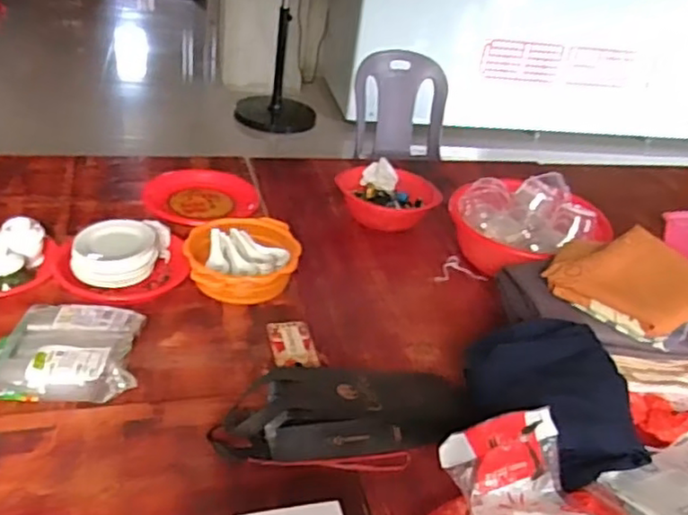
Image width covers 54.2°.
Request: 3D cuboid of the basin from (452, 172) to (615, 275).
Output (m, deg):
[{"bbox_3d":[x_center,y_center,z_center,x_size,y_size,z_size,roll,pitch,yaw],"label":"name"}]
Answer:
[{"bbox_3d":[0.395,-0.068,1.470,0.273,0.129,0.260,6,33,-4],"label":"basin"}]

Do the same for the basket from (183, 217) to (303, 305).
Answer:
[{"bbox_3d":[-0.201,0.003,1.336,0.221,0.084,0.198,-4,35,-19],"label":"basket"}]

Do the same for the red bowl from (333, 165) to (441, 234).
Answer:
[{"bbox_3d":[0.106,-0.140,1.607,0.220,0.074,0.207,6,33,-4],"label":"red bowl"}]

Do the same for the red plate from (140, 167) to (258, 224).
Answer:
[{"bbox_3d":[-0.330,-0.142,1.557,0.254,0.031,0.246,6,33,-4],"label":"red plate"}]

